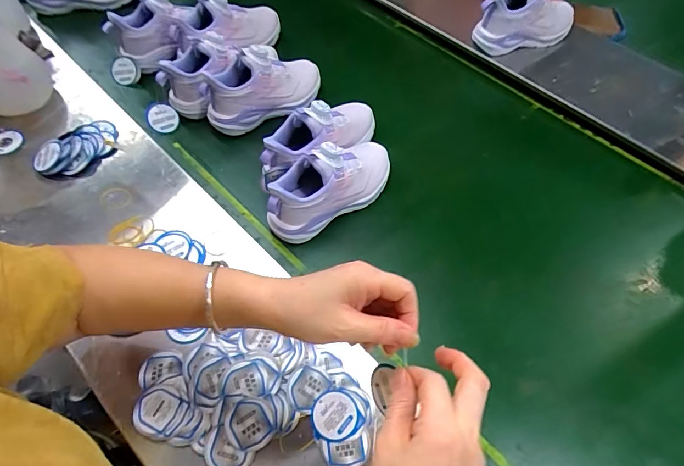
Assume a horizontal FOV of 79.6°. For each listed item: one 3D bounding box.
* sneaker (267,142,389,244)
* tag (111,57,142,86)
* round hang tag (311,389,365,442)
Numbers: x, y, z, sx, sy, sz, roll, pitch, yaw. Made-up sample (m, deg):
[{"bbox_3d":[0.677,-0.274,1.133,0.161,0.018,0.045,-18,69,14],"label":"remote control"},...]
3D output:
[{"bbox_3d":[-0.013,-0.072,0.557,0.197,0.104,0.076,-31,65,-19],"label":"sneaker"},{"bbox_3d":[-0.361,-0.269,0.685,0.052,0.042,0.008,-5,22,14],"label":"tag"},{"bbox_3d":[-0.008,0.187,0.420,0.049,0.004,0.047,1,59,-2],"label":"round hang tag"}]

